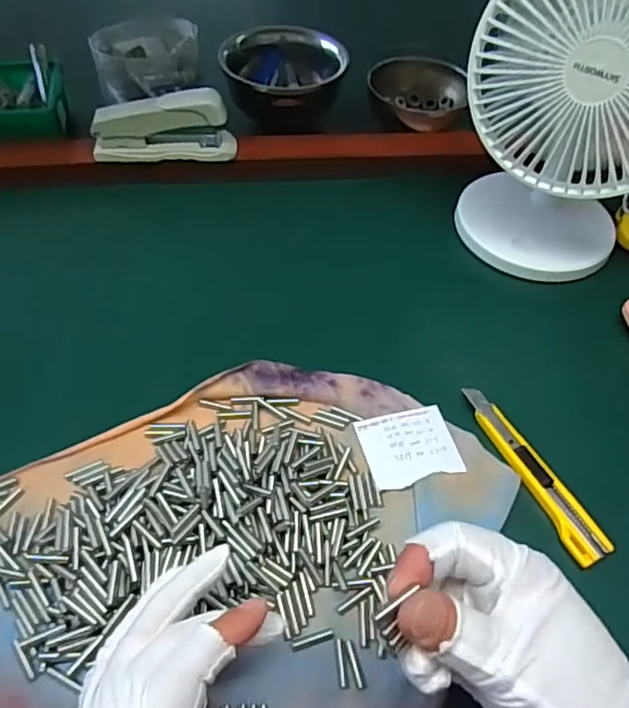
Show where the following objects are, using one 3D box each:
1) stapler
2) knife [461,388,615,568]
[{"bbox_3d":[-0.133,-0.200,0.516,0.120,0.053,0.028,-1,51,-5],"label":"stapler"},{"bbox_3d":[0.136,0.072,0.372,0.021,0.008,0.128,-20,55,-19],"label":"knife"}]

